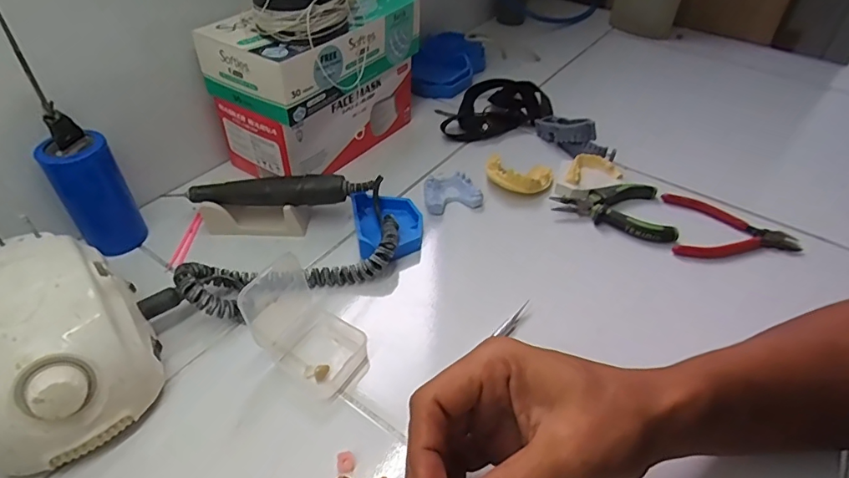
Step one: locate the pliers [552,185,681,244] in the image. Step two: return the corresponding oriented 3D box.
[{"bbox_3d":[0.189,-0.027,0.500,0.111,0.020,0.078,1,42,-1],"label":"pliers"}]

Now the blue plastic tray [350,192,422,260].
[{"bbox_3d":[-0.035,-0.016,0.469,0.061,0.028,0.084,-8,43,-11],"label":"blue plastic tray"}]

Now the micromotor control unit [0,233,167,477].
[{"bbox_3d":[-0.245,0.068,0.329,0.104,0.082,0.137,-25,49,-27],"label":"micromotor control unit"}]

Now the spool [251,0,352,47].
[{"bbox_3d":[-0.110,-0.207,0.441,0.090,0.049,0.072,-9,44,-12],"label":"spool"}]

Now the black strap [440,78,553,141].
[{"bbox_3d":[0.101,-0.170,0.644,0.114,0.034,0.144,15,44,14],"label":"black strap"}]

